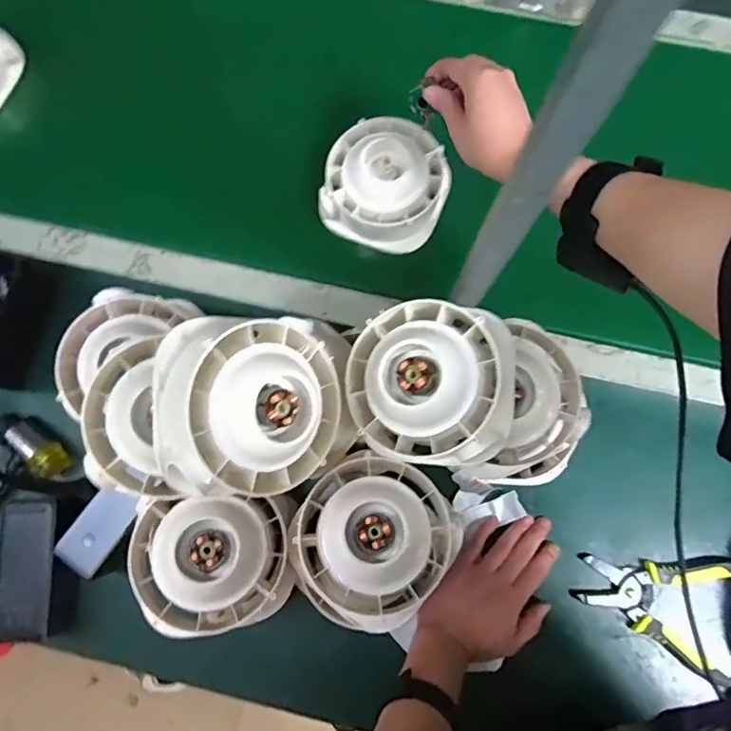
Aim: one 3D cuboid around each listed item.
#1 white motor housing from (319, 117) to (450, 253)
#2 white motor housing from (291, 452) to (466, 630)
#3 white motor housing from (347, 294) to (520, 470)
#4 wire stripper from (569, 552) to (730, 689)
[{"bbox_3d":[0.027,-0.213,0.602,0.136,0.068,0.138,0,80,2],"label":"white motor housing"},{"bbox_3d":[0.004,0.149,0.463,0.129,0.059,0.134,0,80,2],"label":"white motor housing"},{"bbox_3d":[0.054,0.016,0.447,0.139,0.067,0.139,-2,84,15],"label":"white motor housing"},{"bbox_3d":[0.300,0.225,0.532,0.159,0.028,0.111,27,79,4],"label":"wire stripper"}]

